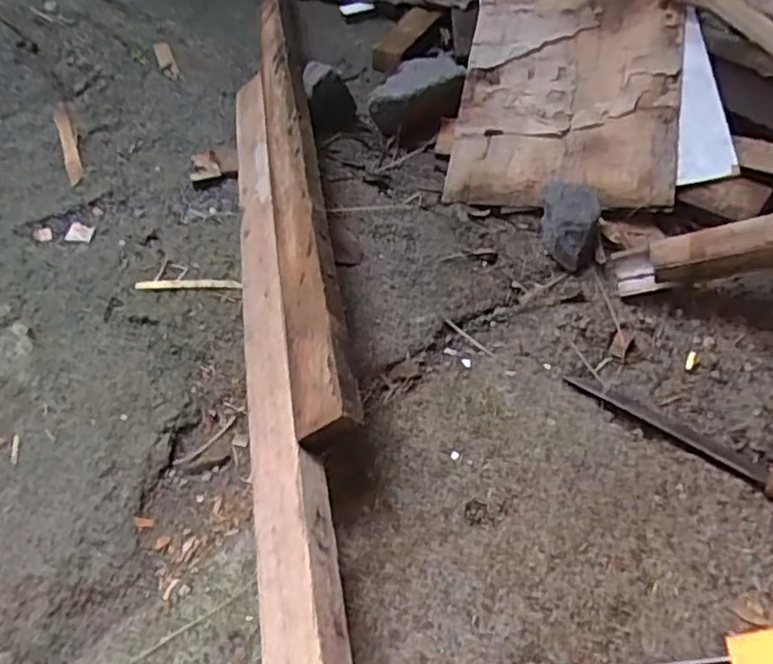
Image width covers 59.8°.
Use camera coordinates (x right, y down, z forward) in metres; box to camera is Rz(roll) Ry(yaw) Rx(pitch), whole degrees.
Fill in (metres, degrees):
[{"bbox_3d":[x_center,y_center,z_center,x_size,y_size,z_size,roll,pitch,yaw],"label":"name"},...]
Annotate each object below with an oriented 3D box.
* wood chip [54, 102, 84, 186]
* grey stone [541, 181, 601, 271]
[{"bbox_3d":[-0.549,-0.330,1.158,0.026,0.010,0.238,-20,52,-14],"label":"wood chip"},{"bbox_3d":[0.257,-0.160,0.941,0.080,0.074,0.132,10,51,10],"label":"grey stone"}]

